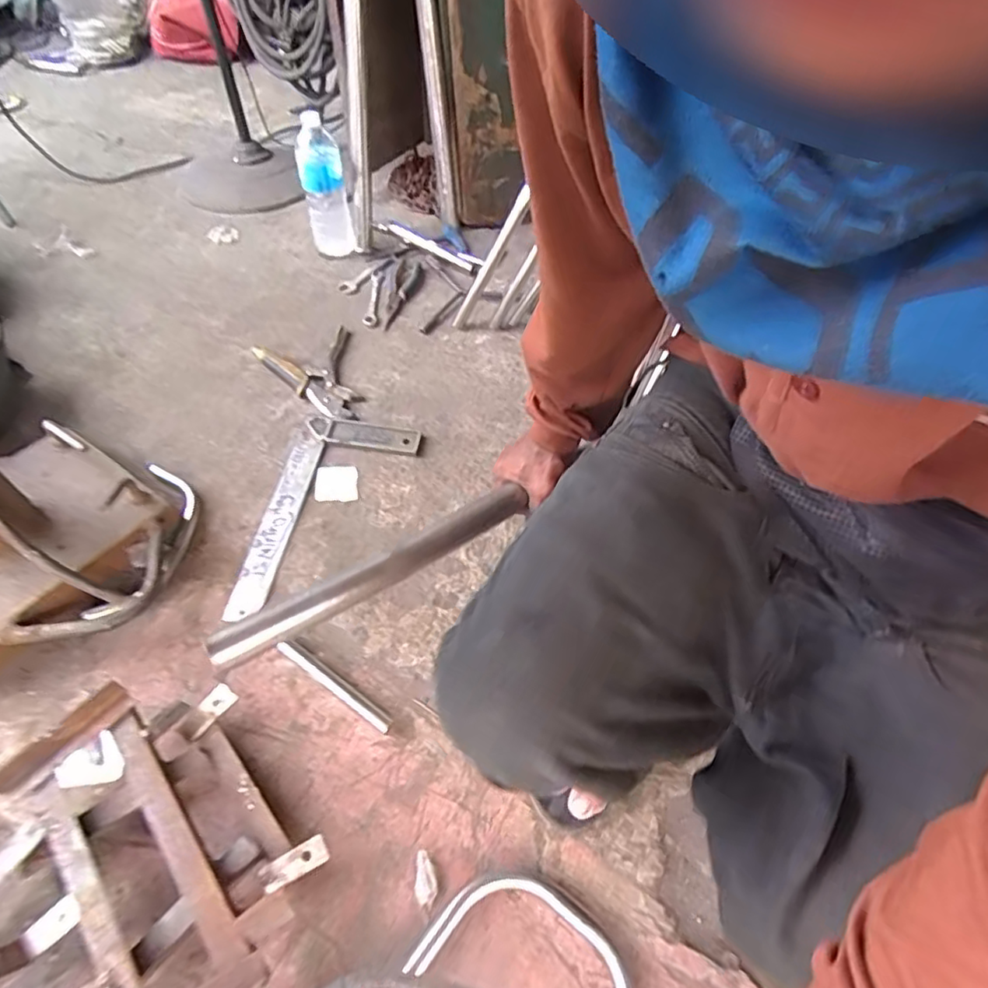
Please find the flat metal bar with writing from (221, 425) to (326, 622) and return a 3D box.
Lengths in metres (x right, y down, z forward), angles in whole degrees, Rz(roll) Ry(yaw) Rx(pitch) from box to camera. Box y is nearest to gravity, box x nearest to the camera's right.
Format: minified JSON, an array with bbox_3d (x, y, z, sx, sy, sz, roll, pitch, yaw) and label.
[{"bbox_3d":[-0.312,0.033,0.886,0.049,0.010,0.316,12,56,-1],"label":"flat metal bar with writing"}]

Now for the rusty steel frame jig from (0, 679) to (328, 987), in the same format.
[{"bbox_3d":[-0.428,0.408,0.547,0.480,0.083,0.309,-34,61,-22],"label":"rusty steel frame jig"}]

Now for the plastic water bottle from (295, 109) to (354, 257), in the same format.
[{"bbox_3d":[-0.325,-0.581,1.179,0.080,0.249,0.063,-20,56,-14],"label":"plastic water bottle"}]

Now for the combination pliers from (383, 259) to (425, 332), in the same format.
[{"bbox_3d":[-0.175,-0.384,1.180,0.063,0.012,0.195,4,54,3],"label":"combination pliers"}]

